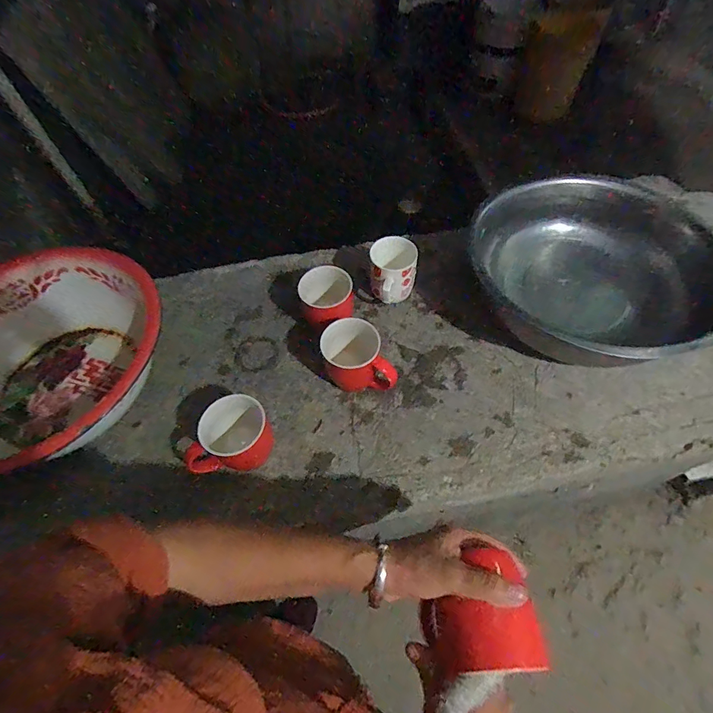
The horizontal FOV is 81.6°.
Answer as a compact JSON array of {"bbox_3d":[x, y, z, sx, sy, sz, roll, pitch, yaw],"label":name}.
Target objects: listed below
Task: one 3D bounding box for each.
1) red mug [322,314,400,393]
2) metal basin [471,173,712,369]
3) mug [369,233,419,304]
[{"bbox_3d":[0.008,0.005,0.580,0.081,0.085,0.103,-40,65,-20],"label":"red mug"},{"bbox_3d":[0.369,-0.151,0.657,0.342,0.093,0.342,-2,57,3],"label":"metal basin"},{"bbox_3d":[0.059,-0.128,0.657,0.073,0.093,0.092,-2,59,1],"label":"mug"}]

